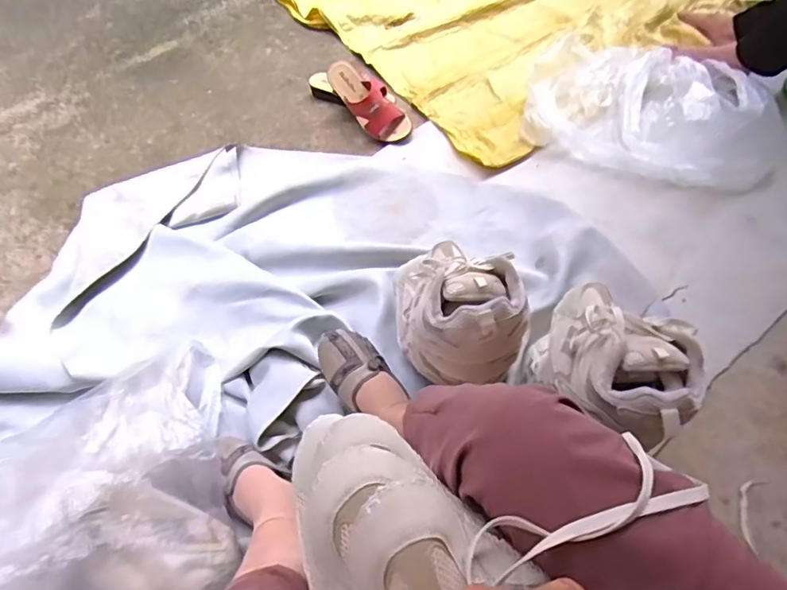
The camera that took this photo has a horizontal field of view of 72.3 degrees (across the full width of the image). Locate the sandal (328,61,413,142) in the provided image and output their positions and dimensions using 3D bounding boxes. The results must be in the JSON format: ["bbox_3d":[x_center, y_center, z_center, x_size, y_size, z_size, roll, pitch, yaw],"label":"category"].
[{"bbox_3d":[-0.058,-0.442,1.221,0.096,0.077,0.230,-35,76,-22],"label":"sandal"}]

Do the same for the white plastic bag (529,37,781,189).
[{"bbox_3d":[0.543,-0.434,1.162,0.515,0.128,0.412,11,54,11],"label":"white plastic bag"}]

